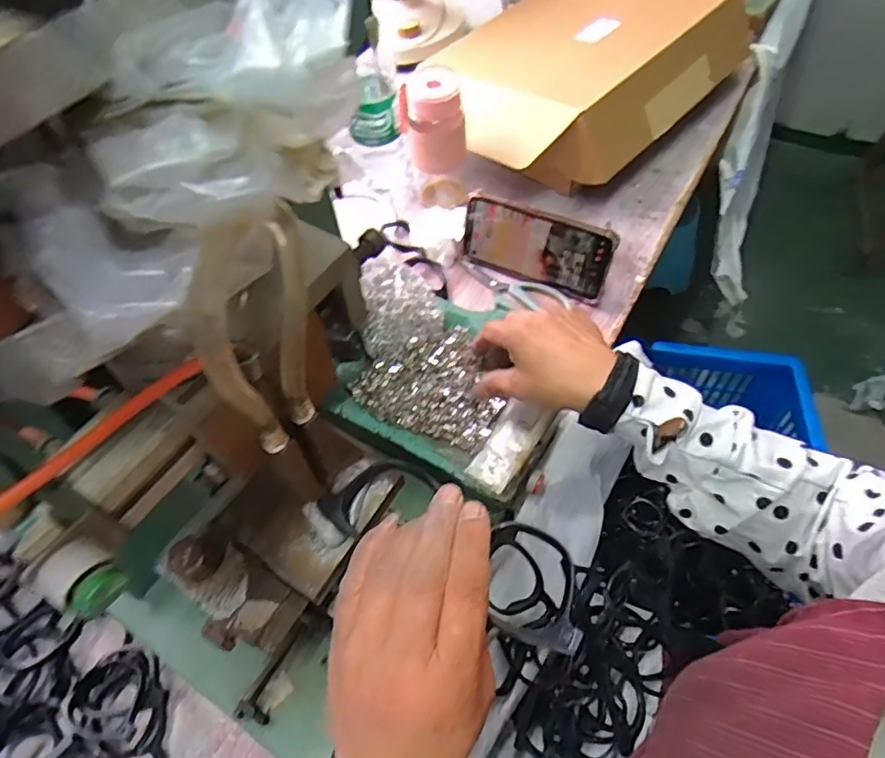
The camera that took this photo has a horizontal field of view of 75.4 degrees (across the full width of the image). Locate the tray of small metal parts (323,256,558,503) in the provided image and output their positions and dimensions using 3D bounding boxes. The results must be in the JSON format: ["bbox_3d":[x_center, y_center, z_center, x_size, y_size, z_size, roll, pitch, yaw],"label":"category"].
[{"bbox_3d":[-0.005,-0.010,0.487,0.212,0.033,0.156,24,61,19],"label":"tray of small metal parts"}]

